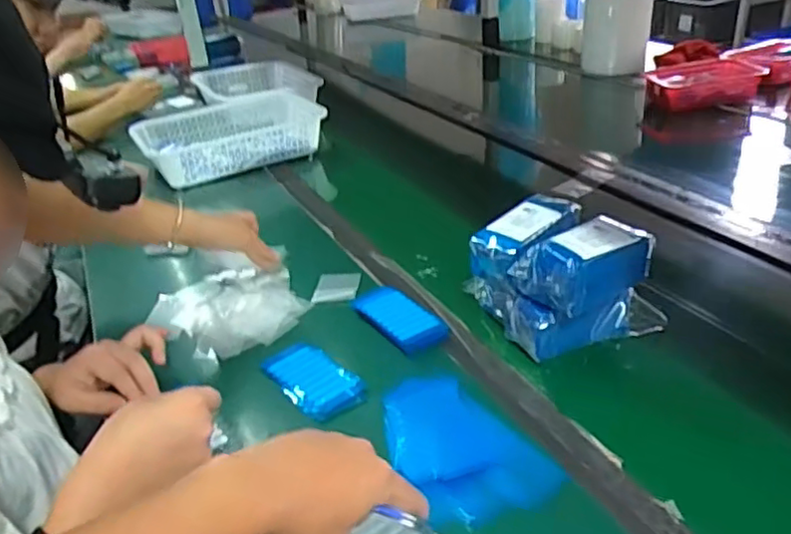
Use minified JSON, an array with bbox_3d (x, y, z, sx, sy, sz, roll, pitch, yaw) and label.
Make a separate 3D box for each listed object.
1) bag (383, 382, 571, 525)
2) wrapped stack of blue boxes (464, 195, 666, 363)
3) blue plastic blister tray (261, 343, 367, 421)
[{"bbox_3d":[0.055,0.155,0.589,0.115,0.014,0.178,-16,30,-19],"label":"bag"},{"bbox_3d":[0.181,0.011,0.716,0.141,0.116,0.159,-22,33,-29],"label":"wrapped stack of blue boxes"},{"bbox_3d":[-0.085,0.114,0.696,0.072,0.017,0.118,-23,34,-30],"label":"blue plastic blister tray"}]

